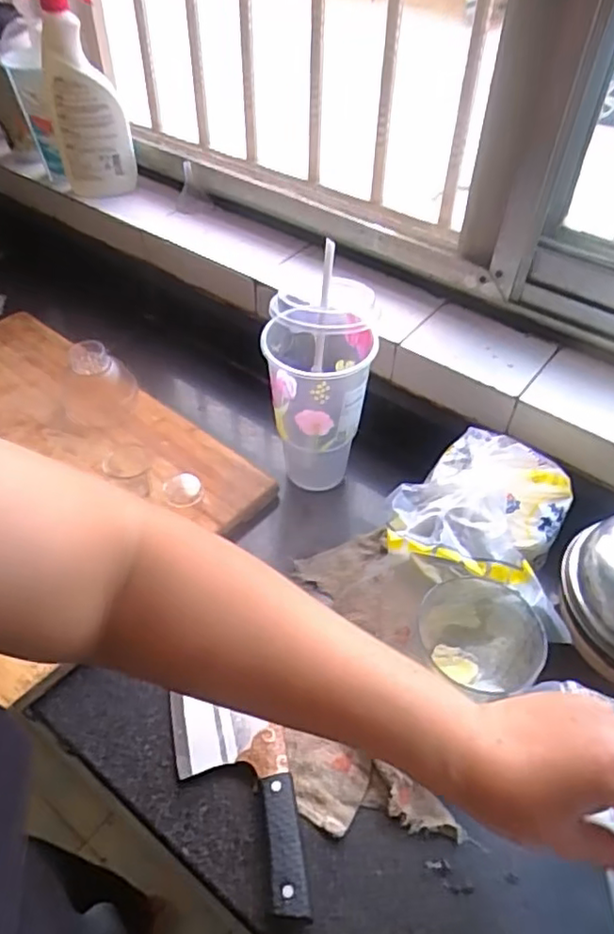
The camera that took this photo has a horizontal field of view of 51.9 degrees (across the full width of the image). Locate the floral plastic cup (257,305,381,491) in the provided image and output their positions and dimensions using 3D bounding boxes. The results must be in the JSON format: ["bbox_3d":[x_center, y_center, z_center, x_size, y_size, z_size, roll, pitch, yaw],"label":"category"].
[{"bbox_3d":[0.012,-0.061,0.636,0.101,0.172,0.092,1,47,-1],"label":"floral plastic cup"}]

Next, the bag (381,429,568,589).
[{"bbox_3d":[0.155,0.032,0.551,0.123,0.060,0.195,31,54,24],"label":"bag"}]

